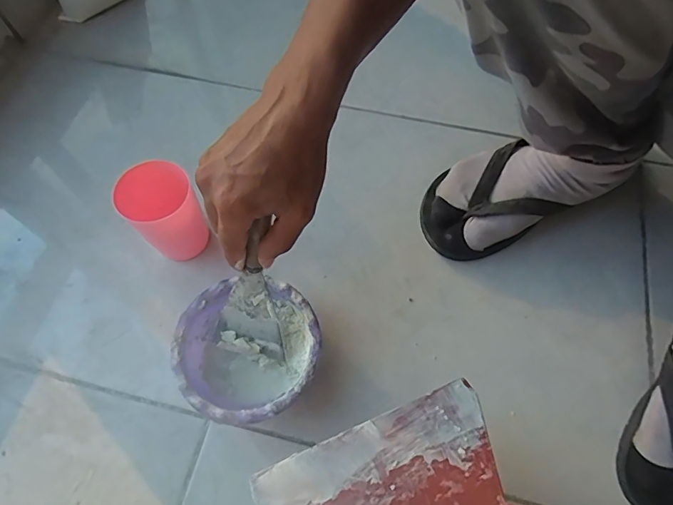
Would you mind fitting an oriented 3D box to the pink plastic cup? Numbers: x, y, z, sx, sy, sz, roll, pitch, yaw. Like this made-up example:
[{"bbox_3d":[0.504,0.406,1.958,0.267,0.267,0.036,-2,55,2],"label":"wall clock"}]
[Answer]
[{"bbox_3d":[-0.171,-0.035,0.460,0.065,0.103,0.067,0,64,0],"label":"pink plastic cup"}]

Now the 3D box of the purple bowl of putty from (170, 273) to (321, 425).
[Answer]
[{"bbox_3d":[-0.079,0.092,0.420,0.123,0.057,0.126,0,64,0],"label":"purple bowl of putty"}]

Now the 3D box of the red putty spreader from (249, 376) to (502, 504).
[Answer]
[{"bbox_3d":[0.038,0.157,0.287,0.160,0.004,0.119,-21,35,-9],"label":"red putty spreader"}]

